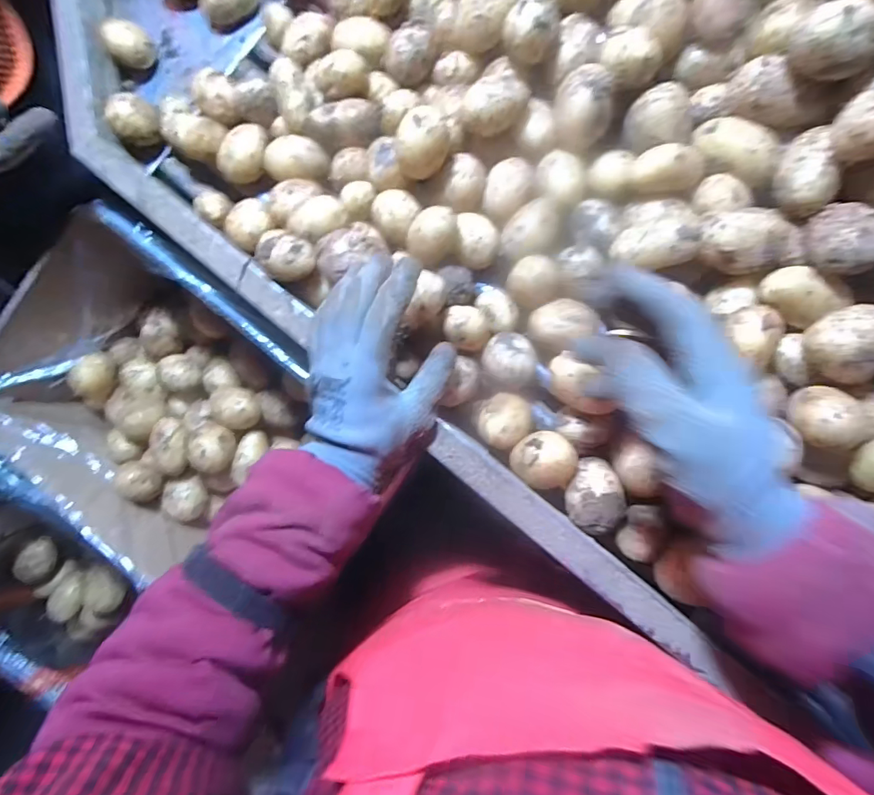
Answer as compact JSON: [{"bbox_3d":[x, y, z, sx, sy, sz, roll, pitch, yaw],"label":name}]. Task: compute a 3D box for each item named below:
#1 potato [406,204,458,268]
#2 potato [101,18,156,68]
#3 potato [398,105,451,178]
[{"bbox_3d":[-0.004,-0.132,0.386,0.036,0.028,0.045,28,89,5],"label":"potato"},{"bbox_3d":[-0.309,-0.355,0.474,0.037,0.041,0.037,0,87,4],"label":"potato"},{"bbox_3d":[-0.010,-0.203,0.379,0.041,0.044,0.038,-5,86,4],"label":"potato"}]

